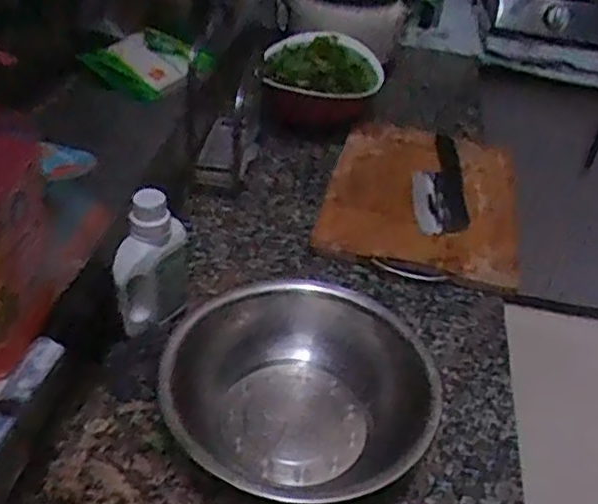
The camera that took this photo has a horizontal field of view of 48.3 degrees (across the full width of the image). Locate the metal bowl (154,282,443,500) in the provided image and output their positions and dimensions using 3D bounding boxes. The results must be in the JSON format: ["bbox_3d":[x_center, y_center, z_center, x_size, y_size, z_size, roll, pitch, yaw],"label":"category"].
[{"bbox_3d":[0.007,0.152,0.705,0.265,0.084,0.261,5,38,-4],"label":"metal bowl"}]

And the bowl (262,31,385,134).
[{"bbox_3d":[0.041,-0.325,1.274,0.230,0.125,0.250,8,38,1],"label":"bowl"}]

